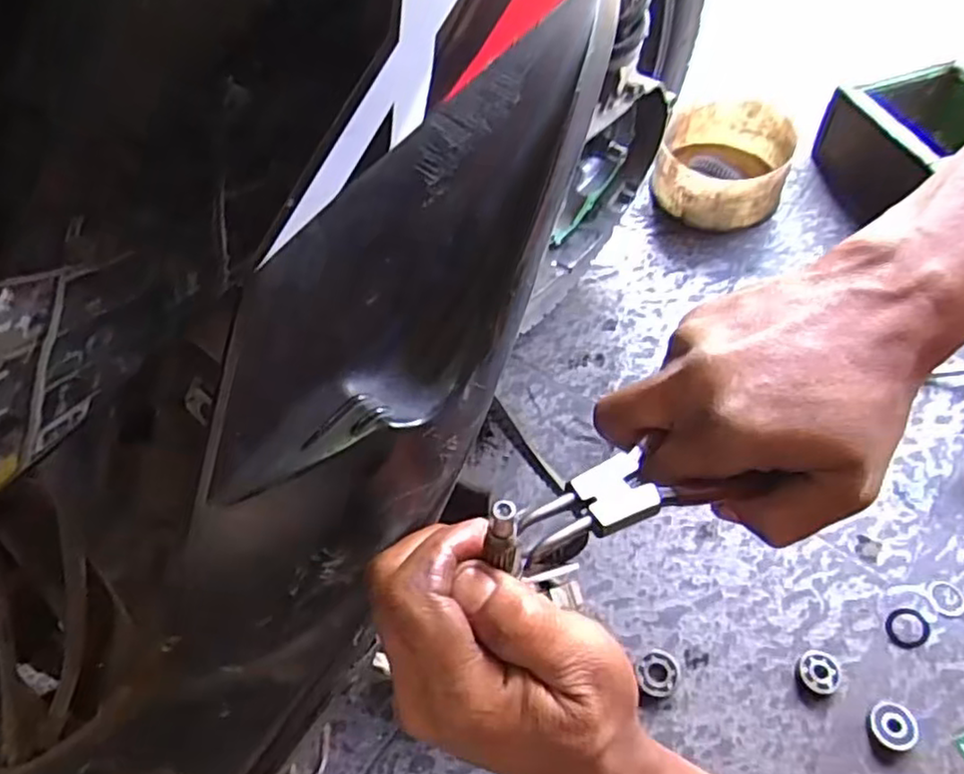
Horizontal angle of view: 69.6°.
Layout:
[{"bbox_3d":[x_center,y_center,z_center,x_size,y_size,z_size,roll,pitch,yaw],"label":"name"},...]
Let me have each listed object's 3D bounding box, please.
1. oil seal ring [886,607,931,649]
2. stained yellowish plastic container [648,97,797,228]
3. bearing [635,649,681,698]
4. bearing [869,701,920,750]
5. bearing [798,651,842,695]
[{"bbox_3d":[0.391,0.221,0.636,0.036,0.009,0.037,-1,56,1],"label":"oil seal ring"},{"bbox_3d":[0.326,-0.302,0.937,0.159,0.090,0.182,17,60,14],"label":"stained yellowish plastic container"},{"bbox_3d":[0.161,0.257,0.626,0.037,0.011,0.040,-1,56,1],"label":"bearing"},{"bbox_3d":[0.354,0.289,0.594,0.040,0.011,0.036,-27,59,-15],"label":"bearing"},{"bbox_3d":[0.303,0.255,0.619,0.035,0.008,0.039,18,58,14],"label":"bearing"}]

